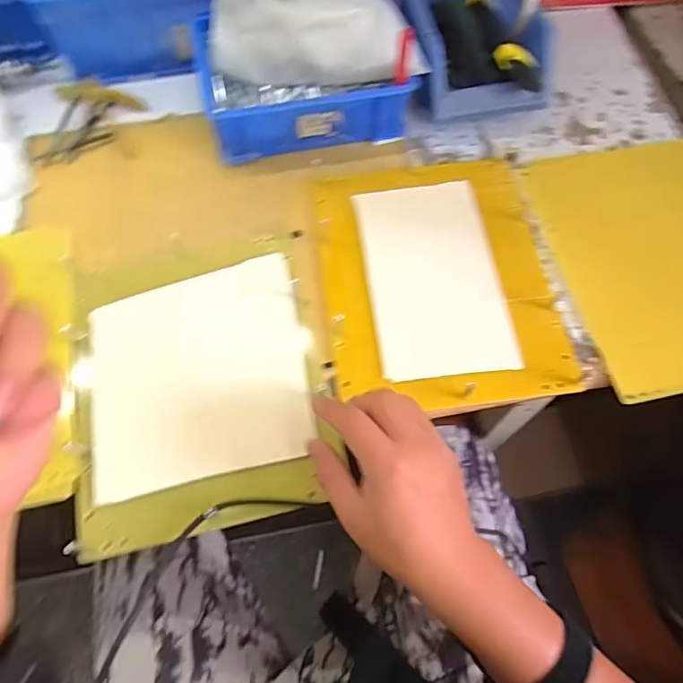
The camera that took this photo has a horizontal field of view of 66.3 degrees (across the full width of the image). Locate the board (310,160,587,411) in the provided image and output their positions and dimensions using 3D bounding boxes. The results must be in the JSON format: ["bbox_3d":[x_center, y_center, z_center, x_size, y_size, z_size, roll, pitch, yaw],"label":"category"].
[{"bbox_3d":[0.083,-0.059,0.463,0.193,0.010,0.238,-7,67,-4],"label":"board"}]

